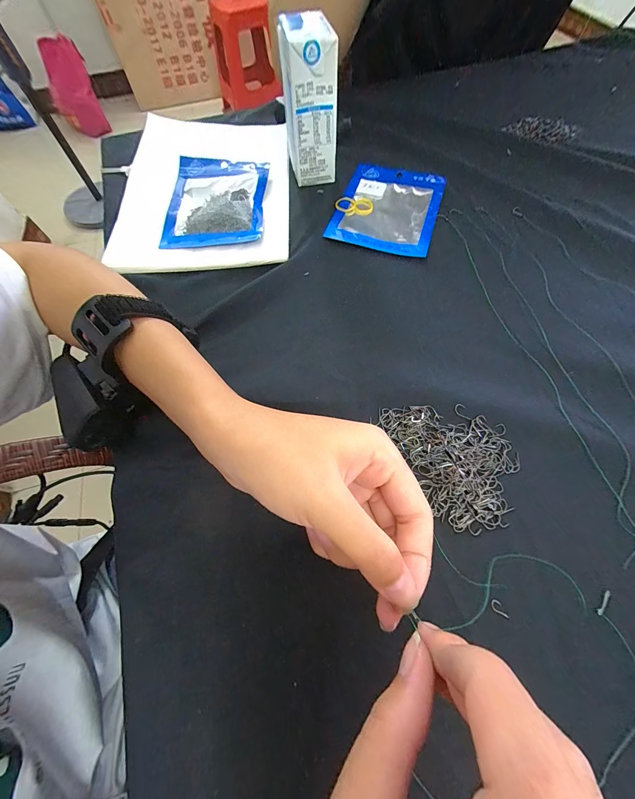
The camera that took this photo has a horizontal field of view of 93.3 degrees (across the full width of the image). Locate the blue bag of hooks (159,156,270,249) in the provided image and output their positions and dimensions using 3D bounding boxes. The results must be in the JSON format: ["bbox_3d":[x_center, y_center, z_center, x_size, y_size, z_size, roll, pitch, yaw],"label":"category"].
[{"bbox_3d":[-0.102,-0.202,0.305,0.098,0.015,0.129,-2,64,1],"label":"blue bag of hooks"}]

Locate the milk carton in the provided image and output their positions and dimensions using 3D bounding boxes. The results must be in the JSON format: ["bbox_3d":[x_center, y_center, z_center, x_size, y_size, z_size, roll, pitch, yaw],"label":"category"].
[{"bbox_3d":[-0.007,-0.273,0.286,0.044,0.106,0.045,-10,64,-3],"label":"milk carton"}]

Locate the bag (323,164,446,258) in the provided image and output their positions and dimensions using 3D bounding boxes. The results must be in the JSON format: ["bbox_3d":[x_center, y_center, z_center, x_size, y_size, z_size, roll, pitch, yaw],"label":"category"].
[{"bbox_3d":[0.074,-0.196,0.306,0.095,0.009,0.137,17,66,10],"label":"bag"}]

